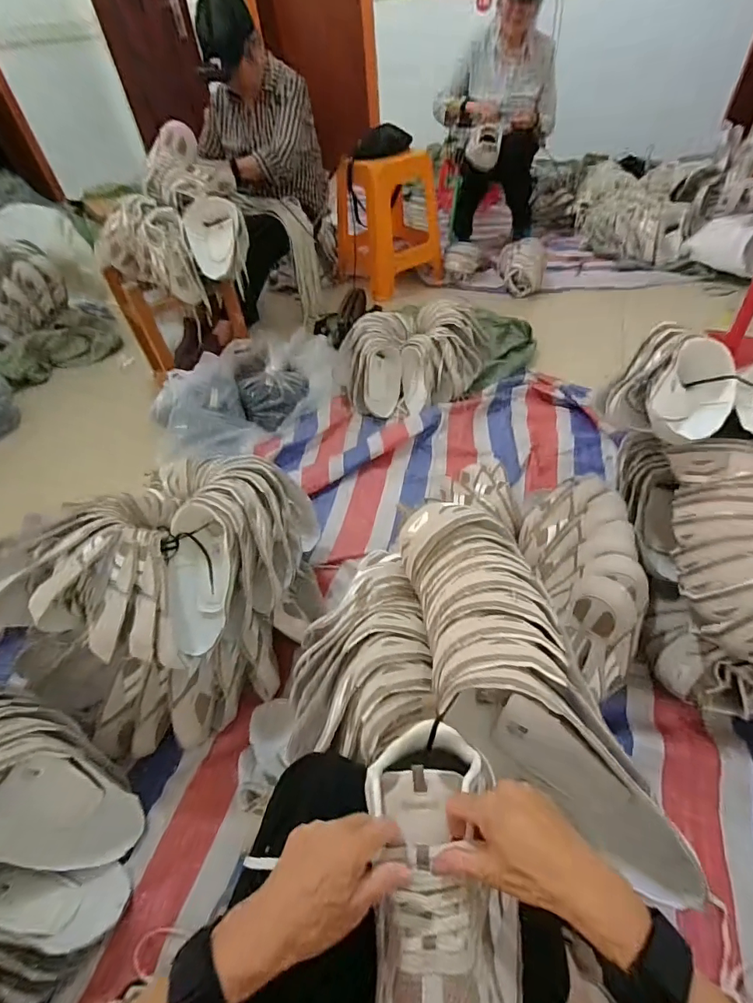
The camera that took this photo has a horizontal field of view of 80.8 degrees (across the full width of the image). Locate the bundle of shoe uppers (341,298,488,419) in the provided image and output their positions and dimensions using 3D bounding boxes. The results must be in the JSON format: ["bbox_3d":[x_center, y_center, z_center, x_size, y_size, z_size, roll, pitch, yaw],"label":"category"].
[{"bbox_3d":[0.119,-0.474,1.417,0.483,0.169,0.398,-11,48,-4],"label":"bundle of shoe uppers"}]

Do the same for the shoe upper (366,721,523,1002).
[{"bbox_3d":[0.054,0.318,0.366,0.114,0.057,0.251,-3,42,3],"label":"shoe upper"}]

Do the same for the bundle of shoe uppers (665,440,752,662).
[{"bbox_3d":[0.550,0.056,0.652,0.167,0.124,0.350,4,49,9],"label":"bundle of shoe uppers"}]

